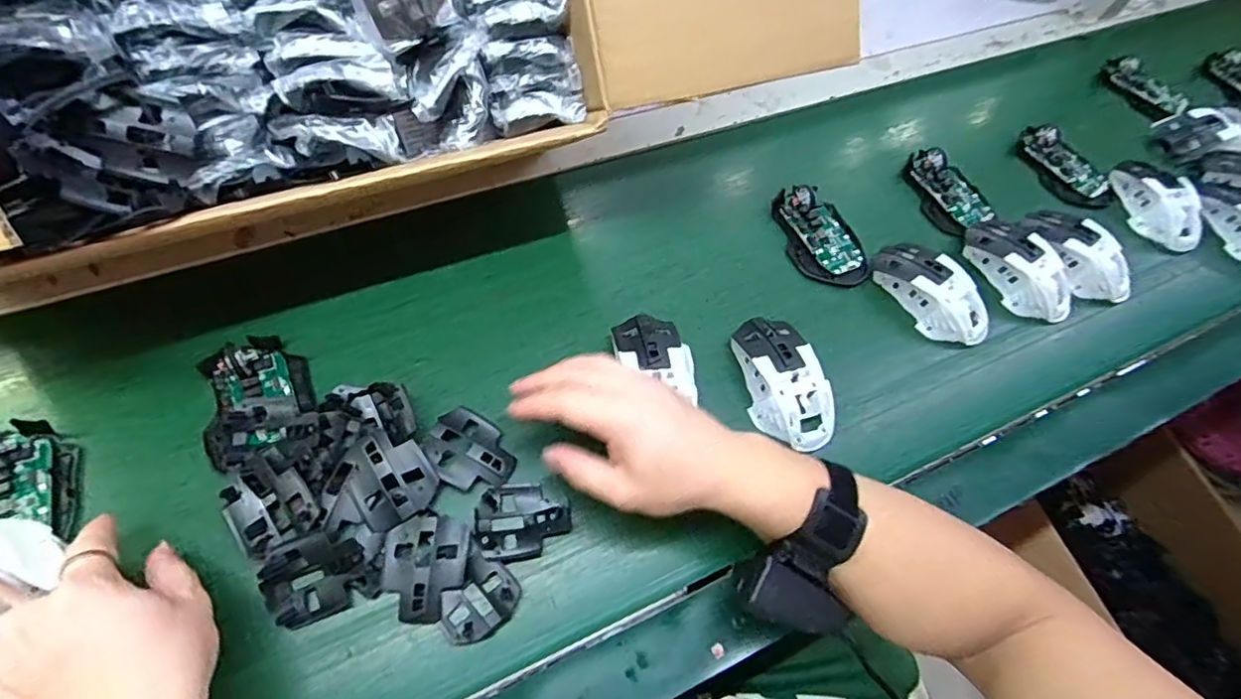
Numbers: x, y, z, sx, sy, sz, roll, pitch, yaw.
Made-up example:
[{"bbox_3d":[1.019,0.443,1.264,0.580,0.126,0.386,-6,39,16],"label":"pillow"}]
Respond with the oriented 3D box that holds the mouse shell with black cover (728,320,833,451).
[{"bbox_3d":[0.135,0.024,0.476,0.062,0.036,0.110,-9,61,-7],"label":"mouse shell with black cover"}]

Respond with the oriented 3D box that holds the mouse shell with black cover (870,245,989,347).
[{"bbox_3d":[0.287,-0.053,0.533,0.056,0.041,0.114,-31,65,-17],"label":"mouse shell with black cover"}]

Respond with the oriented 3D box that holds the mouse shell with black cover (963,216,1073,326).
[{"bbox_3d":[0.384,-0.077,0.554,0.065,0.035,0.118,-28,65,-16],"label":"mouse shell with black cover"}]

